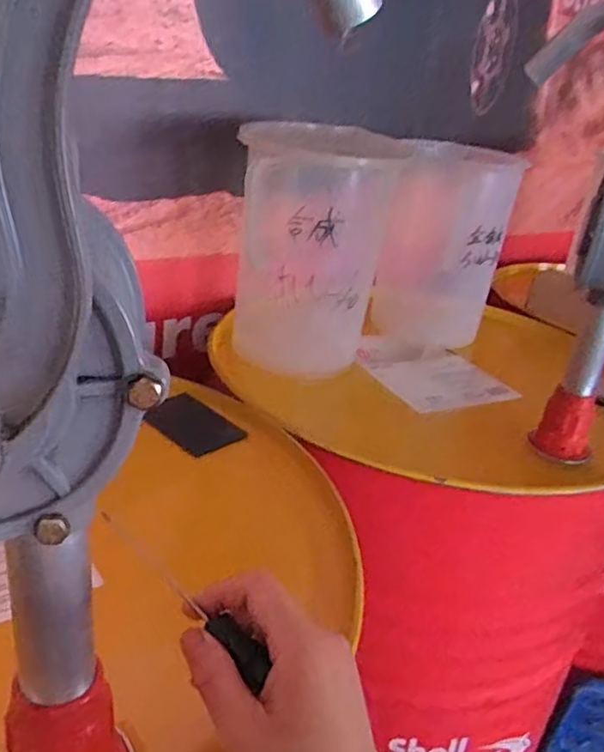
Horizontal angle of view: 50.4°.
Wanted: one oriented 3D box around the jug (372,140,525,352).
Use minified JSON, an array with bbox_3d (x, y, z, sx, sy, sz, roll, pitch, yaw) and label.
[{"bbox_3d":[0.198,-0.187,0.954,0.138,0.275,0.185,-8,29,-30],"label":"jug"}]

